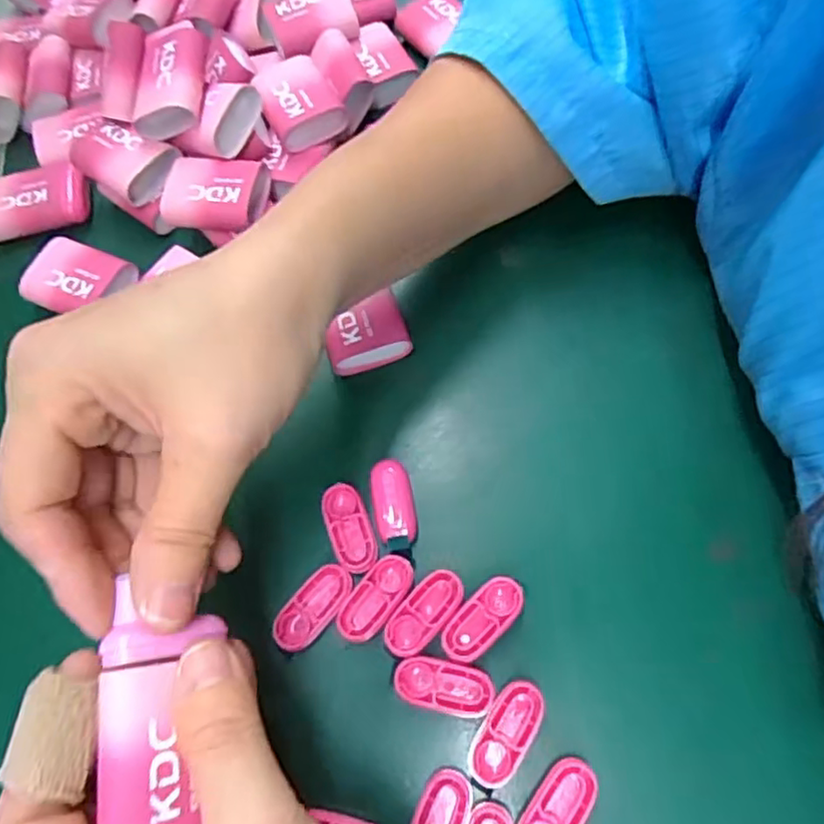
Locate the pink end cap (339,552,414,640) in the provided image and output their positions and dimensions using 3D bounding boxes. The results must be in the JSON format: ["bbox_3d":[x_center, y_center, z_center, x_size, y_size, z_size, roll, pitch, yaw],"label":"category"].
[{"bbox_3d":[-0.013,0.067,0.237,0.015,0.004,0.034,35,75,19],"label":"pink end cap"}]

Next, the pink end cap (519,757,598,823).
[{"bbox_3d":[0.045,0.126,0.205,0.014,0.004,0.034,33,74,18],"label":"pink end cap"}]

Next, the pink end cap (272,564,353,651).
[{"bbox_3d":[-0.036,0.071,0.237,0.016,0.004,0.034,35,75,19],"label":"pink end cap"}]

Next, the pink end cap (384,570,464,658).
[{"bbox_3d":[0.004,0.071,0.232,0.015,0.004,0.034,40,77,20],"label":"pink end cap"}]

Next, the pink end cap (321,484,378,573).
[{"bbox_3d":[-0.024,0.044,0.248,0.016,0.004,0.034,-23,66,-4],"label":"pink end cap"}]

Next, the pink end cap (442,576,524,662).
[{"bbox_3d":[0.025,0.072,0.231,0.034,0.004,0.015,-44,69,-12],"label":"pink end cap"}]

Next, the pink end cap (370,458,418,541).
[{"bbox_3d":[-0.008,0.033,0.249,0.016,0.004,0.032,-12,66,1],"label":"pink end cap"}]

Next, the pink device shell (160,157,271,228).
[{"bbox_3d":[-0.089,-0.098,0.297,0.043,0.018,0.031,0,67,6],"label":"pink device shell"}]

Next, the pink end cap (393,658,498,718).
[{"bbox_3d":[0.011,0.094,0.225,0.033,0.005,0.016,8,68,9],"label":"pink end cap"}]

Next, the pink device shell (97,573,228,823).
[{"bbox_3d":[-0.067,0.082,0.168,0.025,0.018,0.058,11,66,-24],"label":"pink device shell"}]

